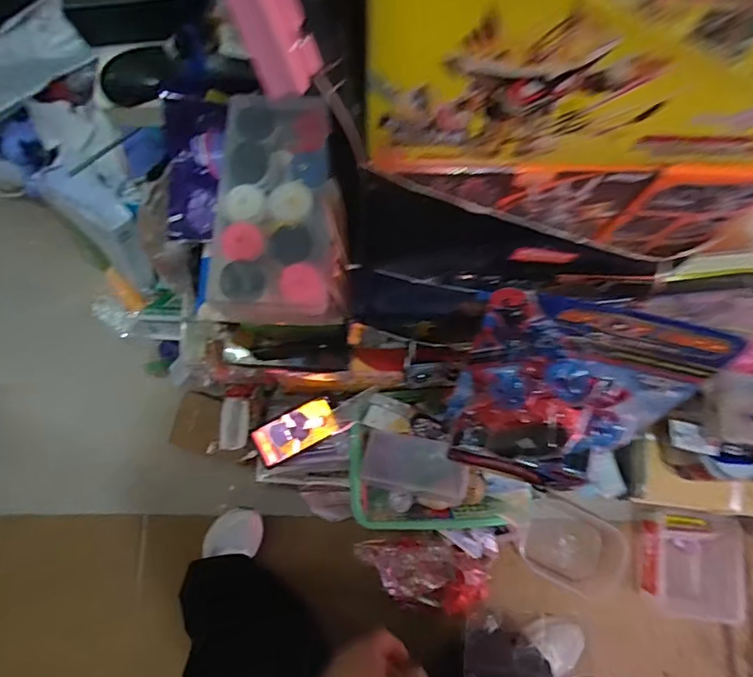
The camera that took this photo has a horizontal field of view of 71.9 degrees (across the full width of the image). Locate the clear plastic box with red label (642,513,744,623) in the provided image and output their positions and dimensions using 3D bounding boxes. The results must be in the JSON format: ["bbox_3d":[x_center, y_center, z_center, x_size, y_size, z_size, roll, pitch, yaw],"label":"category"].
[{"bbox_3d":[0.654,0.475,1.072,0.193,0.073,0.206,-1,77,1],"label":"clear plastic box with red label"}]

